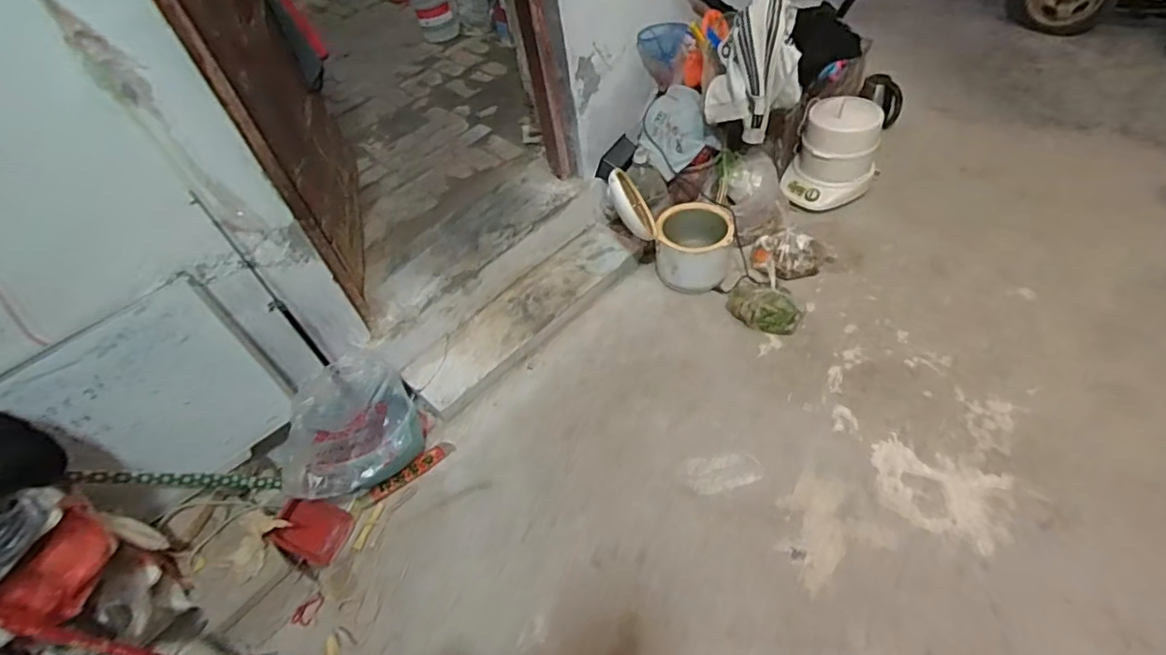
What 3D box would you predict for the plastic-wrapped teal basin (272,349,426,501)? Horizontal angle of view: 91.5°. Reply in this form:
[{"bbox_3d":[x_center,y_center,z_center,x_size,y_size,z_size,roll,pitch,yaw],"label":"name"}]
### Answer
[{"bbox_3d":[-0.620,0.320,1.580,0.321,0.400,0.276,-15,49,-3],"label":"plastic-wrapped teal basin"}]

